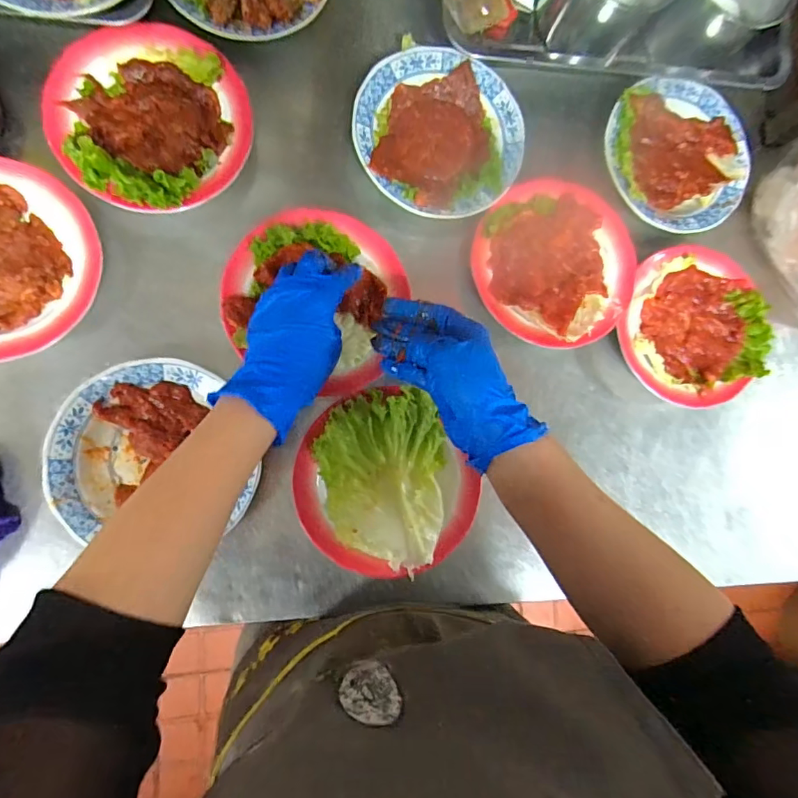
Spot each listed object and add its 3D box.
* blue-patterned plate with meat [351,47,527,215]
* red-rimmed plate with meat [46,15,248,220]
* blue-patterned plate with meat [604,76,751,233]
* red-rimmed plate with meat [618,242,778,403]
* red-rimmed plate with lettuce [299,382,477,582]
[{"bbox_3d":[0.039,-0.262,0.493,0.166,0.019,0.161,0,90,-10],"label":"blue-patterned plate with meat"},{"bbox_3d":[-0.220,-0.252,0.438,0.167,0.038,0.169,-43,97,-7],"label":"red-rimmed plate with meat"},{"bbox_3d":[0.298,-0.262,0.534,0.153,0.023,0.166,0,90,-10],"label":"blue-patterned plate with meat"},{"bbox_3d":[0.312,-0.077,0.523,0.157,0.030,0.155,0,90,-10],"label":"red-rimmed plate with meat"},{"bbox_3d":[-0.014,0.080,0.456,0.151,0.034,0.165,0,90,-10],"label":"red-rimmed plate with lettuce"}]

